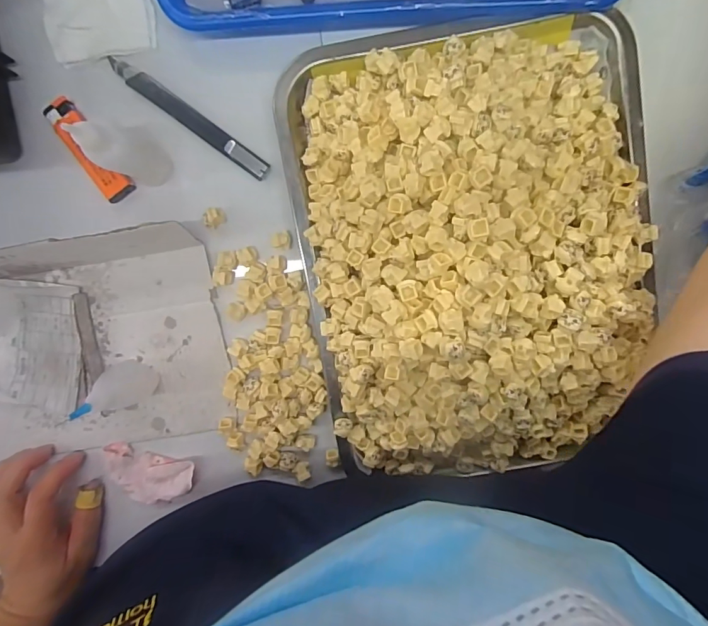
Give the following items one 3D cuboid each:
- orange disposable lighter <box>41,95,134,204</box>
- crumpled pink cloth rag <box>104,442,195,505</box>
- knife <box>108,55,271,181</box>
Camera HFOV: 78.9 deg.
[{"bbox_3d":[-0.203,-0.126,0.329,0.021,0.014,0.082,-33,96,6],"label":"orange disposable lighter"},{"bbox_3d":[-0.176,0.140,0.367,0.077,0.011,0.045,10,98,1],"label":"crumpled pink cloth rag"},{"bbox_3d":[-0.126,-0.150,0.329,0.138,0.007,0.015,36,98,-3],"label":"knife"}]

